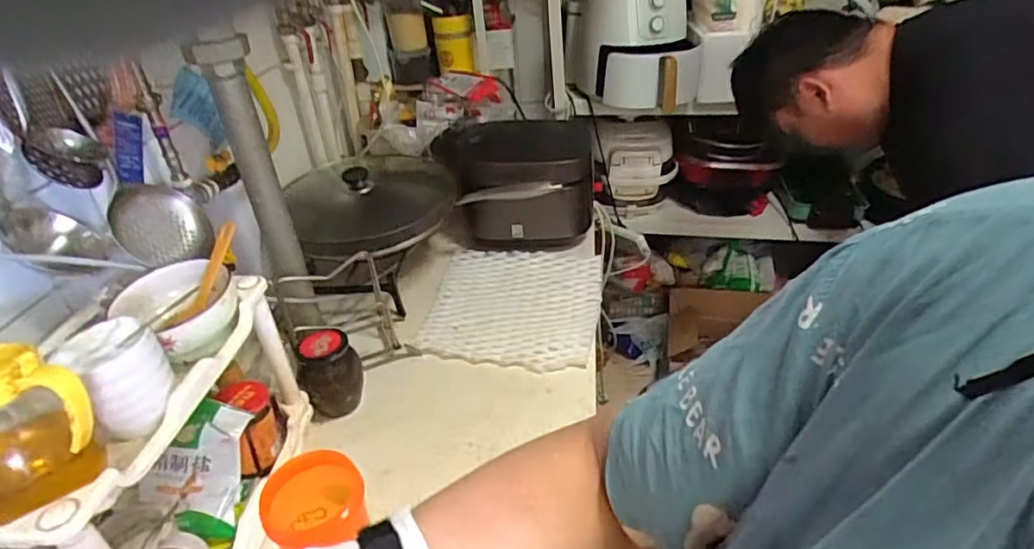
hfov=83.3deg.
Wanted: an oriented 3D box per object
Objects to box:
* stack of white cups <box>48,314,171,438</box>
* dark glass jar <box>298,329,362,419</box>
[{"bbox_3d":[-0.373,0.094,0.545,0.082,0.074,0.075,20,45,29],"label":"stack of white cups"},{"bbox_3d":[-0.267,0.141,0.836,0.080,0.113,0.065,-18,40,-15],"label":"dark glass jar"}]

